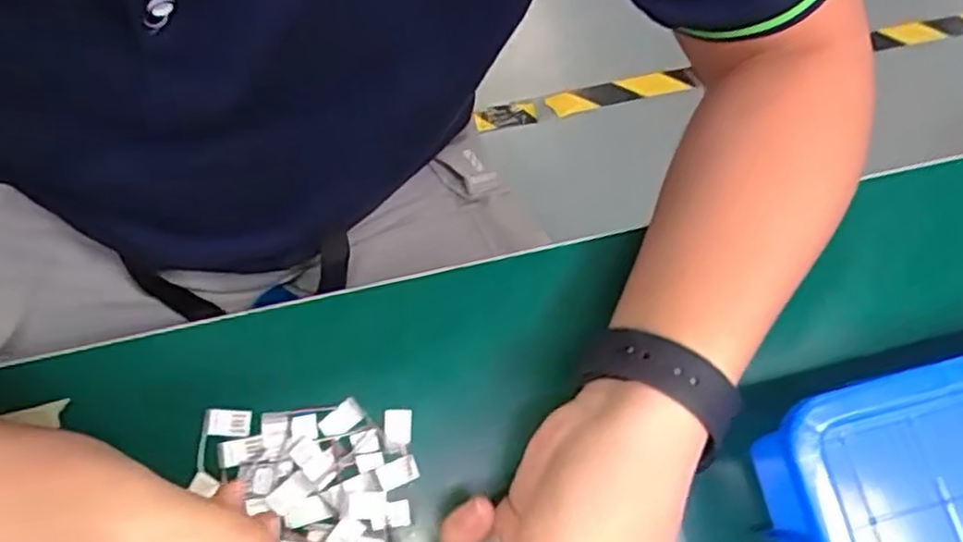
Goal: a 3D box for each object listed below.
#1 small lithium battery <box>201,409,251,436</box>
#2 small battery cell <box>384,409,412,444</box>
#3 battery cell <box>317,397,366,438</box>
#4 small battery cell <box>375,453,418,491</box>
[{"bbox_3d":[-0.118,0.070,0.330,0.021,0.004,0.012,2,71,-2],"label":"small lithium battery"},{"bbox_3d":[-0.039,0.073,0.336,0.013,0.005,0.016,1,71,-2],"label":"small battery cell"},{"bbox_3d":[-0.066,0.069,0.333,0.021,0.004,0.012,-37,77,-14],"label":"battery cell"},{"bbox_3d":[-0.039,0.093,0.331,0.018,0.004,0.012,-23,74,-10],"label":"small battery cell"}]

